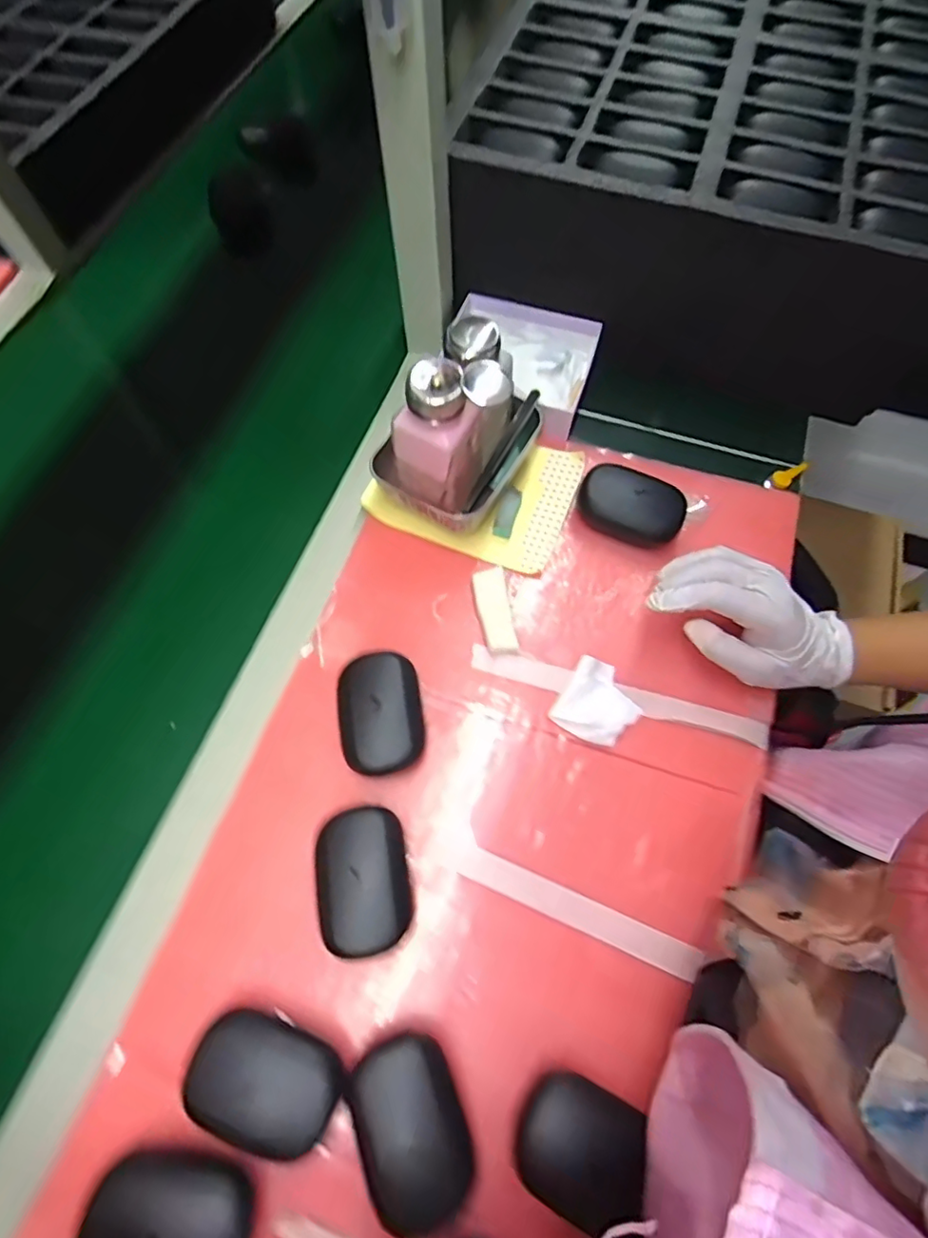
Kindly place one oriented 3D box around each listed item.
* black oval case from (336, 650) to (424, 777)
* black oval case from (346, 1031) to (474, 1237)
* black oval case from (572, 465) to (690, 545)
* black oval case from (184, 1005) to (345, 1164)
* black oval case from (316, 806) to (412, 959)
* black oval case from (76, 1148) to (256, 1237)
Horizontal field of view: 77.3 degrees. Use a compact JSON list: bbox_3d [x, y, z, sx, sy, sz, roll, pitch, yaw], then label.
[{"bbox_3d":[-0.057,0.065,0.402,0.055,0.033,0.086,-7,66,-3],"label":"black oval case"},{"bbox_3d":[-0.028,0.277,0.316,0.054,0.028,0.082,-21,67,-10],"label":"black oval case"},{"bbox_3d":[0.135,-0.092,0.469,0.082,0.032,0.046,28,68,12],"label":"black oval case"},{"bbox_3d":[-0.112,0.256,0.324,0.085,0.035,0.057,19,67,8],"label":"black oval case"},{"bbox_3d":[-0.062,0.163,0.363,0.053,0.034,0.080,-9,66,-4],"label":"black oval case"},{"bbox_3d":[-0.151,0.311,0.298,0.081,0.023,0.054,4,66,1],"label":"black oval case"}]

